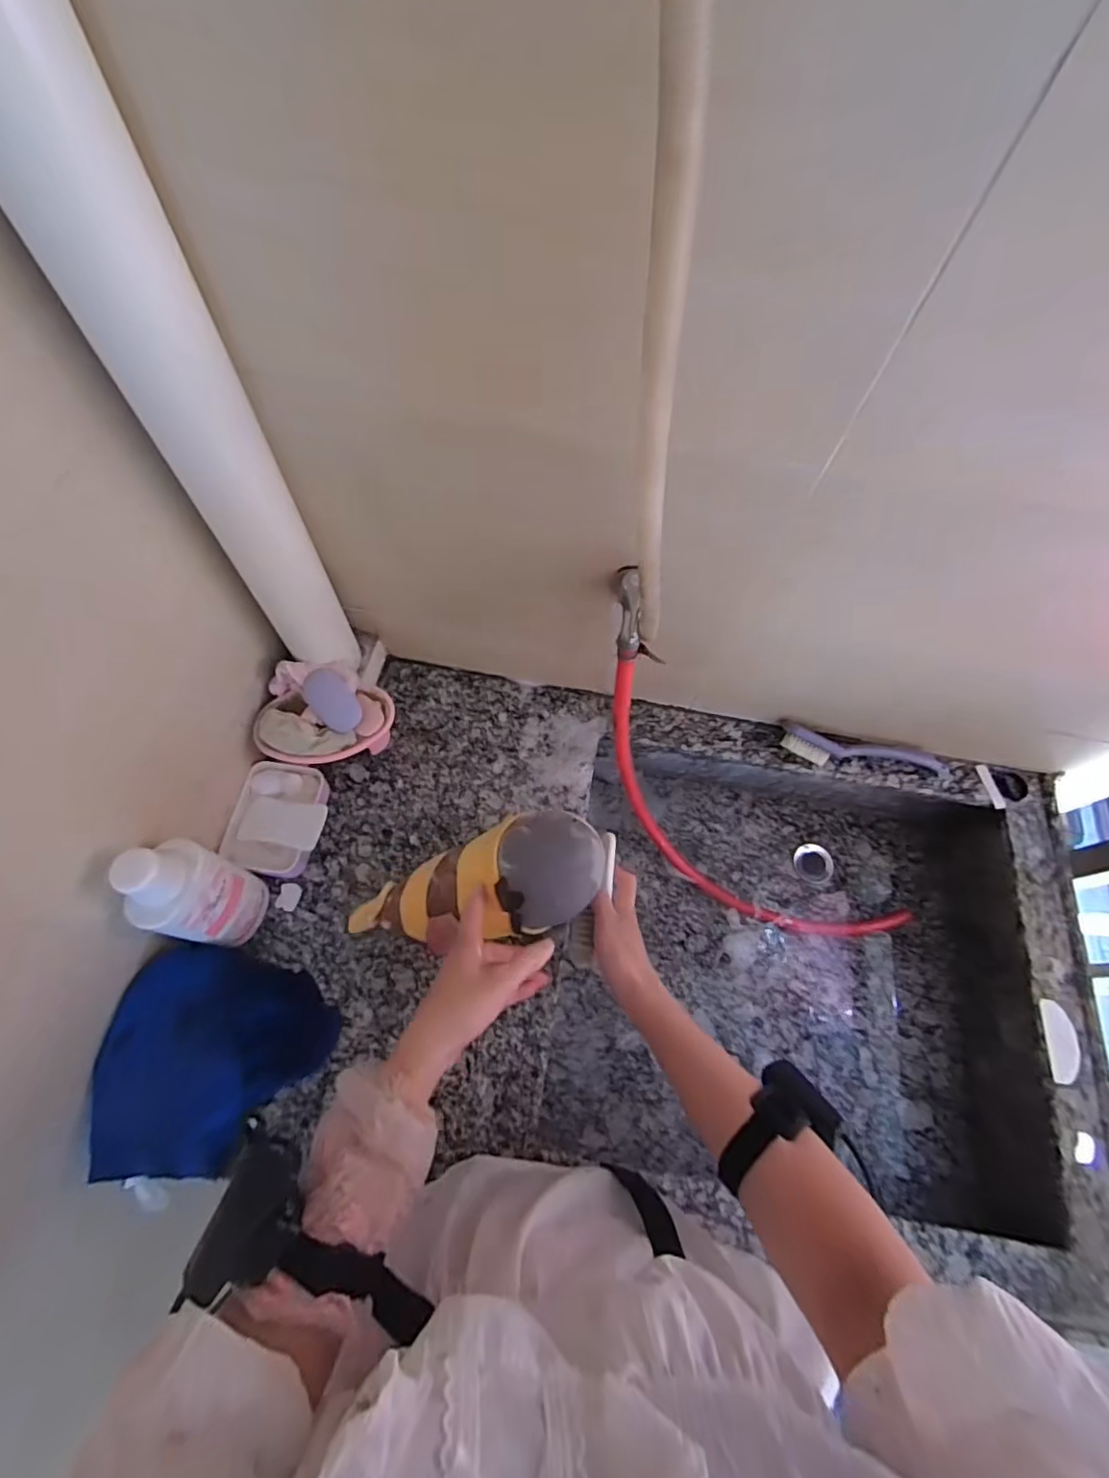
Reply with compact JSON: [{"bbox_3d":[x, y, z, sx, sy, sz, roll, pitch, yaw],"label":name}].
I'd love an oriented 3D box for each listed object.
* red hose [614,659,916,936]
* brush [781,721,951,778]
[{"bbox_3d":[0.220,0.132,0.796,0.604,0.203,0.047,41,41,-22],"label":"red hose"},{"bbox_3d":[0.416,0.022,0.796,0.232,0.030,0.045,9,66,1],"label":"brush"}]

